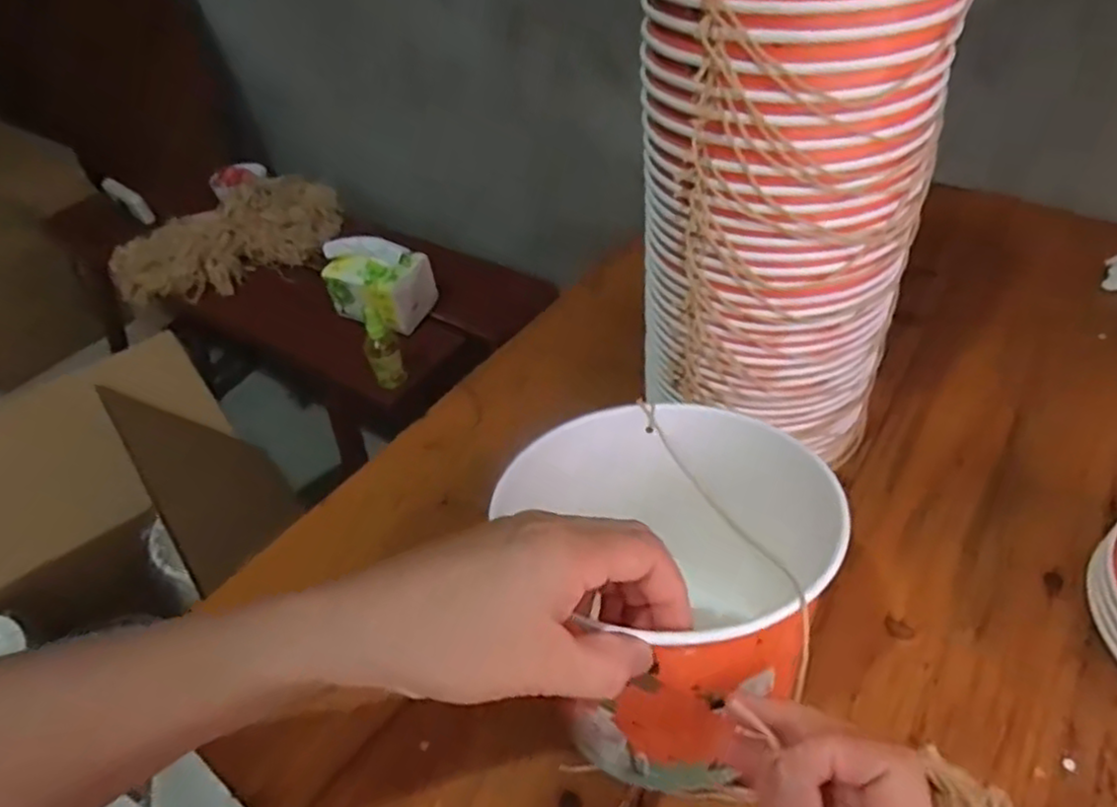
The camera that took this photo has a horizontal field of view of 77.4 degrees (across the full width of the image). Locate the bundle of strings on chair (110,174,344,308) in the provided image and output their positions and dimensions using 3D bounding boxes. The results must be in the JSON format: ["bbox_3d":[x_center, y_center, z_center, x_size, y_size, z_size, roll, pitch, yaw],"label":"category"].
[{"bbox_3d":[-0.548,-0.282,1.178,0.384,0.096,0.218,-34,51,-25],"label":"bundle of strings on chair"}]

